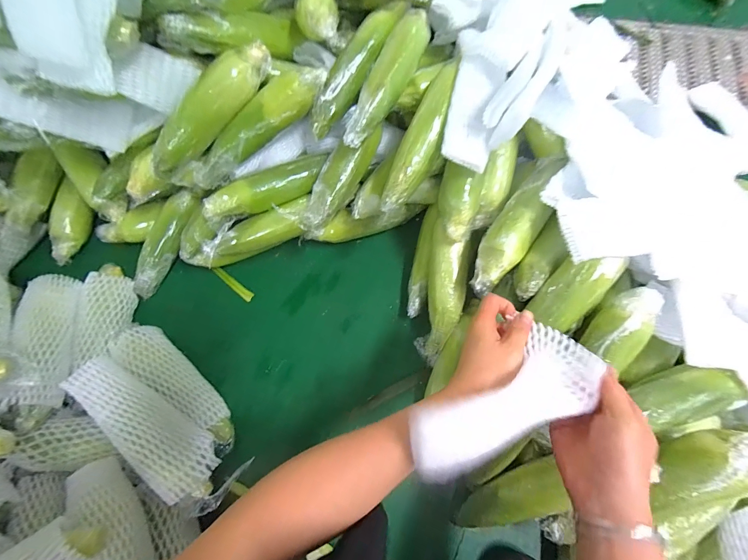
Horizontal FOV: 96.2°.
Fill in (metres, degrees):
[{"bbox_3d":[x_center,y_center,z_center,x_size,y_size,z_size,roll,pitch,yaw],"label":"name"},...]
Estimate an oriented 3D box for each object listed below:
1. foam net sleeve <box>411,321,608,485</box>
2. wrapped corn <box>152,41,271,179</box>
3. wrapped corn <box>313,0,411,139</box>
[{"bbox_3d":[0.124,0.105,0.298,0.197,0.039,0.070,-21,70,-22],"label":"foam net sleeve"},{"bbox_3d":[-0.231,-0.233,0.459,0.050,0.051,0.231,43,94,15],"label":"wrapped corn"},{"bbox_3d":[-0.030,-0.321,0.492,0.047,0.041,0.234,33,91,13],"label":"wrapped corn"}]

